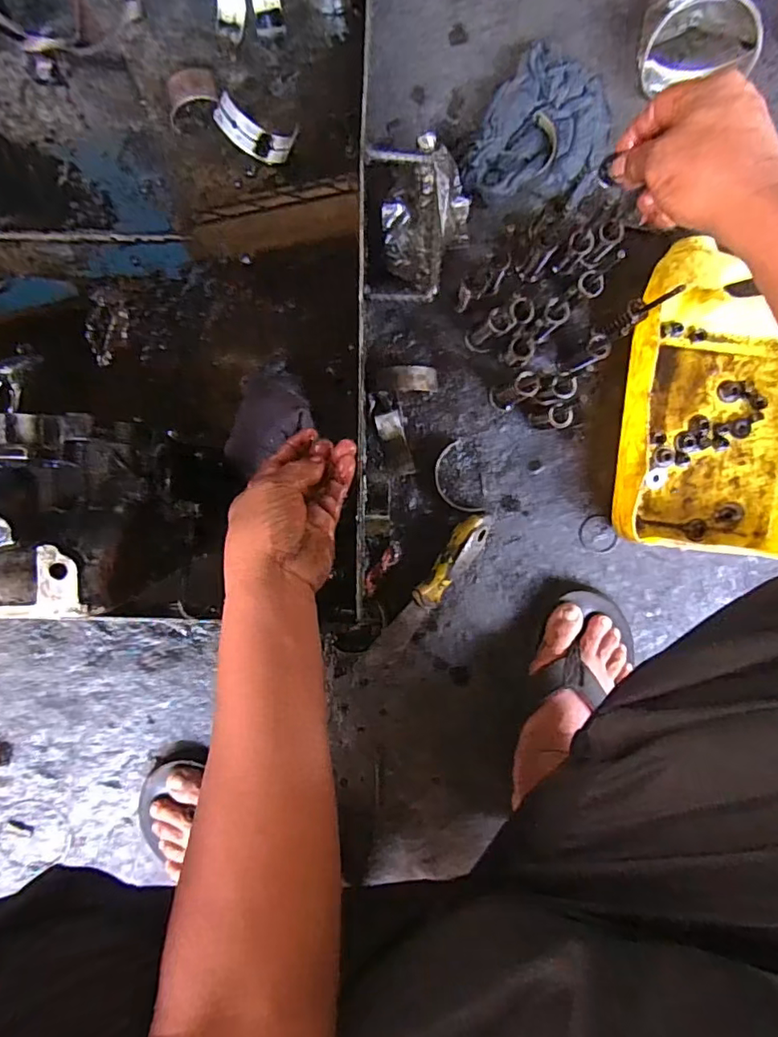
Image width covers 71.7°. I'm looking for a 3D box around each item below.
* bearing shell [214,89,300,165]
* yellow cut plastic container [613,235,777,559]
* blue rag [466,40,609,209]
[{"bbox_3d":[-0.123,-0.355,0.495,0.070,0.028,0.029,21,93,-20],"label":"bearing shell"},{"bbox_3d":[0.318,-0.106,0.523,0.179,0.067,0.275,3,94,-2],"label":"yellow cut plastic container"},{"bbox_3d":[0.151,-0.372,0.522,0.122,0.027,0.136,14,94,-3],"label":"blue rag"}]

